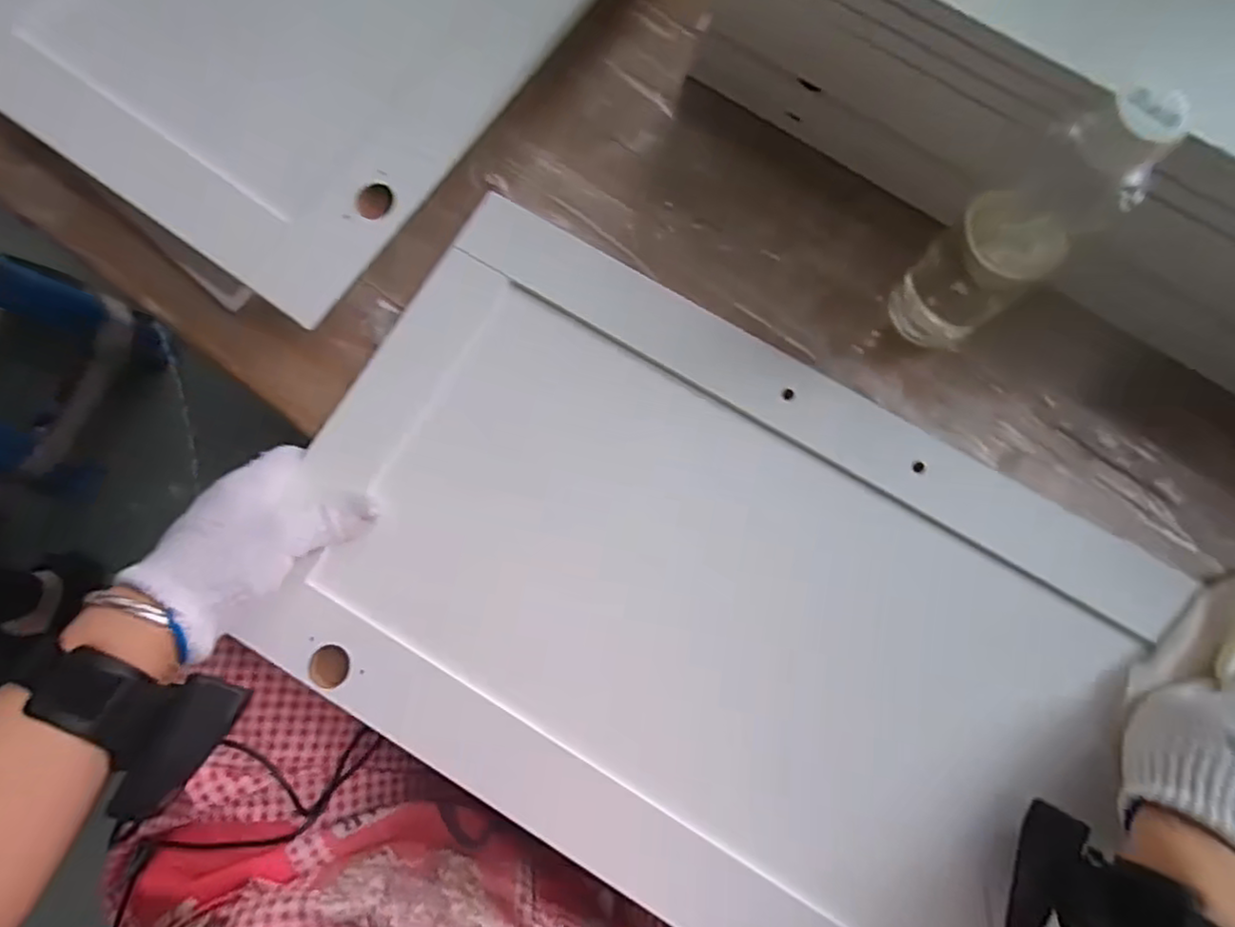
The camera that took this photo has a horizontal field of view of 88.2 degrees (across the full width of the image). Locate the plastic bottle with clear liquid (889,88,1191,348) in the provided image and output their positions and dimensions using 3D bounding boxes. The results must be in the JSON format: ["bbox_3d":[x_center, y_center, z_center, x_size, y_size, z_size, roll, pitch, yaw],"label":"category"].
[{"bbox_3d":[0.220,-0.125,0.358,0.057,0.191,0.059,-43,82,-8],"label":"plastic bottle with clear liquid"}]

